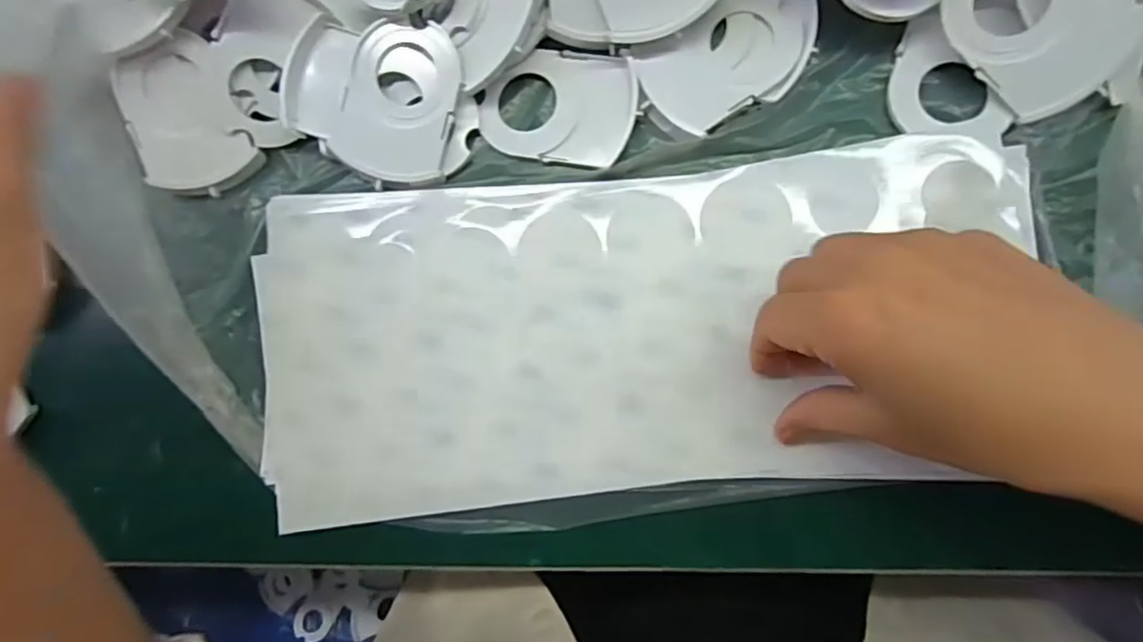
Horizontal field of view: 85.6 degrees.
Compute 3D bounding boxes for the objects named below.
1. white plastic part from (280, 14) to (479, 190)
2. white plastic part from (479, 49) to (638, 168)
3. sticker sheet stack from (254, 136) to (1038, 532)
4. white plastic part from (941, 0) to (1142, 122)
[{"bbox_3d":[-0.095,-0.106,0.298,0.090,0.012,0.073,5,85,8],"label":"white plastic part"},{"bbox_3d":[-0.006,-0.105,0.298,0.074,0.007,0.054,11,86,8],"label":"white plastic part"},{"bbox_3d":[0.017,0.006,0.280,0.338,0.012,0.150,-4,86,9],"label":"sticker sheet stack"},{"bbox_3d":[0.195,-0.126,0.260,0.078,0.006,0.055,45,107,-2],"label":"white plastic part"}]

